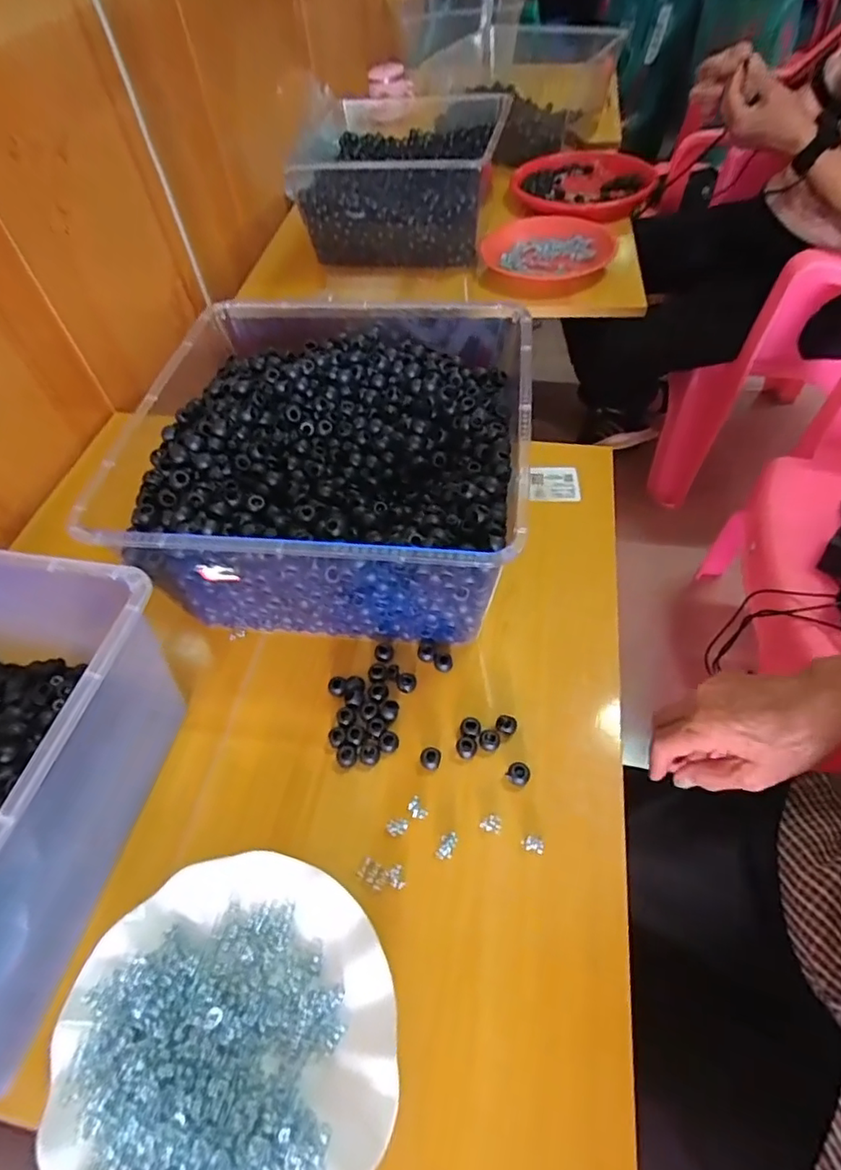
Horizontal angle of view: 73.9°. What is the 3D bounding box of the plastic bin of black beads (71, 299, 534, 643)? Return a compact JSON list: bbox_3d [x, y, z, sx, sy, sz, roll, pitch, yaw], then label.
[{"bbox_3d":[-0.060,-0.095,0.491,0.280,0.147,0.294,8,55,10],"label":"plastic bin of black beads"}]

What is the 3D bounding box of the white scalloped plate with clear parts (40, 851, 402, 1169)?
[{"bbox_3d":[-0.107,0.252,0.309,0.181,0.017,0.179,-2,54,3],"label":"white scalloped plate with clear parts"}]

